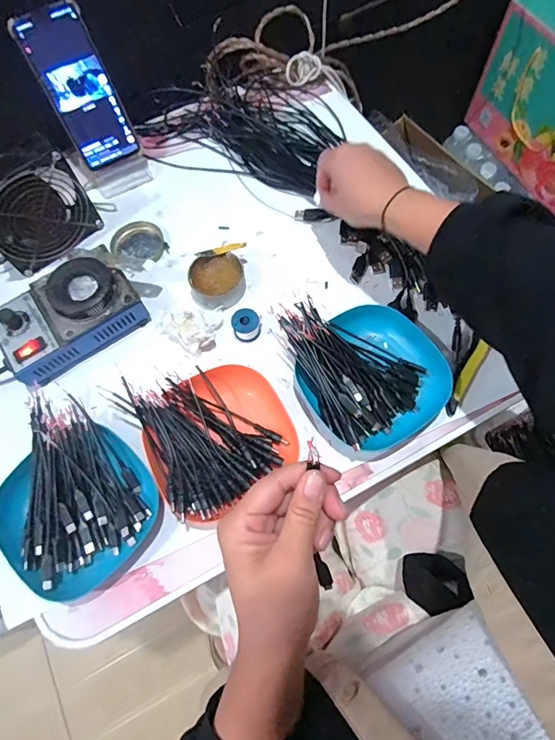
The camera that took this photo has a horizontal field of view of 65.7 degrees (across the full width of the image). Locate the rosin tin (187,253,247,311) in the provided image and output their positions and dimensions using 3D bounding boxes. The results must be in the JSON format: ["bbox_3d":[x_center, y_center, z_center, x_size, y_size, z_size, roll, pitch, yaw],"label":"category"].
[{"bbox_3d":[-0.070,-0.103,0.506,0.064,0.024,0.060,-1,69,2],"label":"rosin tin"}]

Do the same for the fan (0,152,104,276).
[{"bbox_3d":[-0.283,-0.184,0.502,0.117,0.110,0.040,-43,68,-13],"label":"fan"}]

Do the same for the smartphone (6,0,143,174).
[{"bbox_3d":[-0.238,-0.337,0.525,0.077,0.166,0.006,-25,36,-5],"label":"smartphone"}]

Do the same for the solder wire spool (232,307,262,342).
[{"bbox_3d":[-0.035,-0.050,0.483,0.029,0.022,0.031,-1,69,2],"label":"solder wire spool"}]

